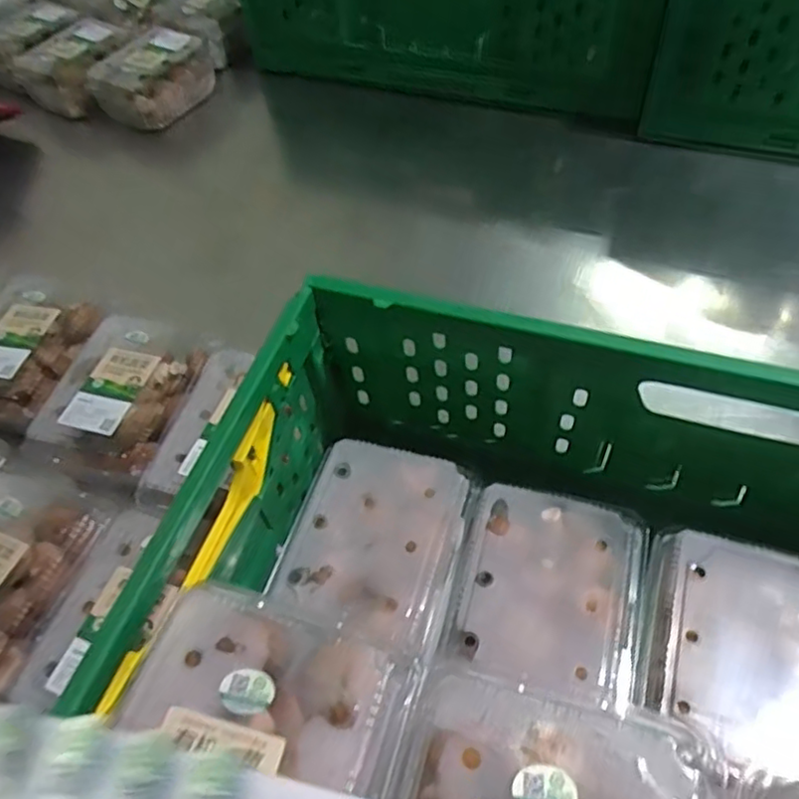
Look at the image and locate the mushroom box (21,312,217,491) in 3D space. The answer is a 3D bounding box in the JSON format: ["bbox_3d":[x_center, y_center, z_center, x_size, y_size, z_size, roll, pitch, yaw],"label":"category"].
[{"bbox_3d":[-0.254,0.002,0.626,0.128,0.070,0.171,14,58,18],"label":"mushroom box"}]

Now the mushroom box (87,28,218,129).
[{"bbox_3d":[-0.352,-0.458,0.944,0.097,0.085,0.167,27,61,23],"label":"mushroom box"}]

